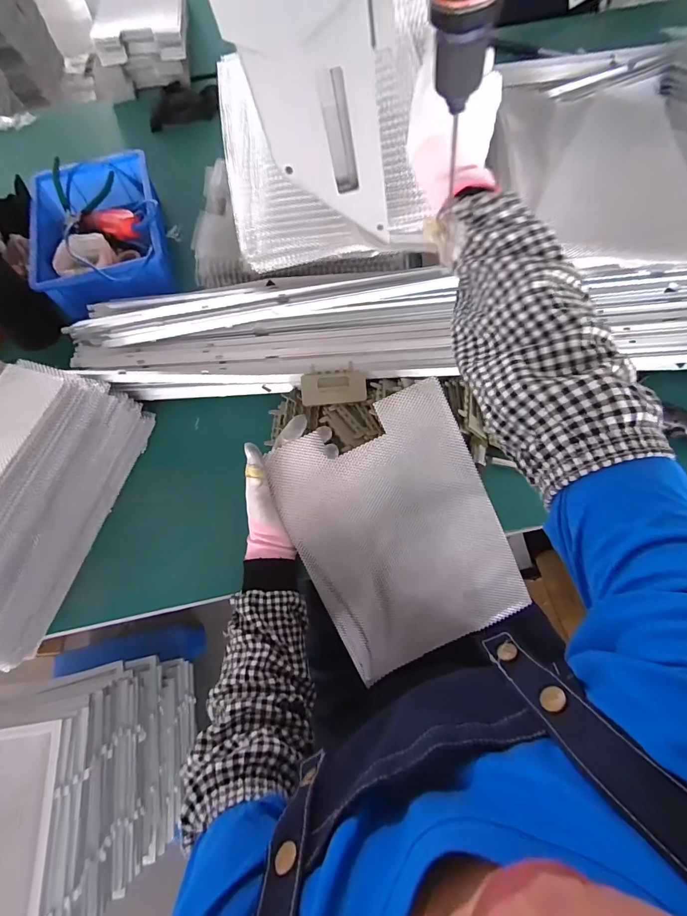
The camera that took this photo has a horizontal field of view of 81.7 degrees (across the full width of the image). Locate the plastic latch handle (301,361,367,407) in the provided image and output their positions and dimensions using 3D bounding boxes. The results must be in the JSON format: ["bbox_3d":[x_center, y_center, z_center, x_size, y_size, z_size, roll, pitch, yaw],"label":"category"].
[{"bbox_3d":[-0.013,-0.098,0.531,0.084,0.010,0.052,-7,87,-5],"label":"plastic latch handle"}]

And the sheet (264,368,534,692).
[{"bbox_3d":[0.073,0.095,0.499,0.241,0.019,0.314,-25,93,-5],"label":"sheet"}]

